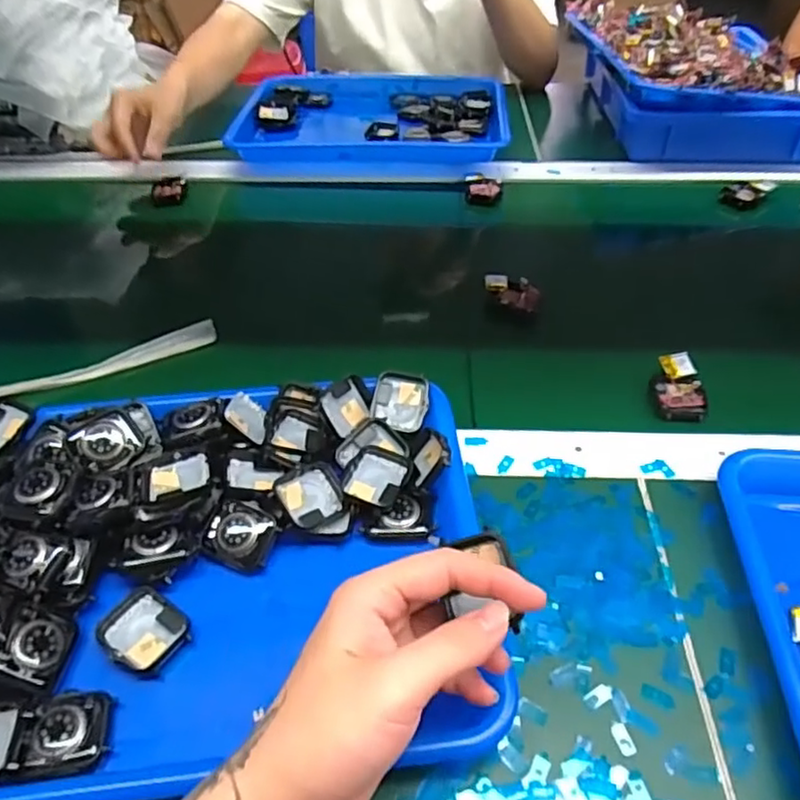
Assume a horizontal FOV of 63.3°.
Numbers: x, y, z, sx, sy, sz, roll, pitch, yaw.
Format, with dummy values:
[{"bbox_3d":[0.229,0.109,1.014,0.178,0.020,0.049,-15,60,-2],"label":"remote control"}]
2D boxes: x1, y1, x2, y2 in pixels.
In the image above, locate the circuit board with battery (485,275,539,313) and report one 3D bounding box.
[{"bbox_3d":[0.100,-0.098,0.582,0.050,0.012,0.033,15,48,15],"label":"circuit board with battery"}]

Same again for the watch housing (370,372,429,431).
[{"bbox_3d":[0.000,0.001,0.457,0.040,0.011,0.040,11,74,3],"label":"watch housing"}]

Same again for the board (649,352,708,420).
[{"bbox_3d":[0.211,-0.010,0.493,0.036,0.011,0.059,1,52,2],"label":"board"}]

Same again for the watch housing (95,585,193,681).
[{"bbox_3d":[-0.140,0.125,0.353,0.046,0.007,0.039,27,52,25],"label":"watch housing"}]

